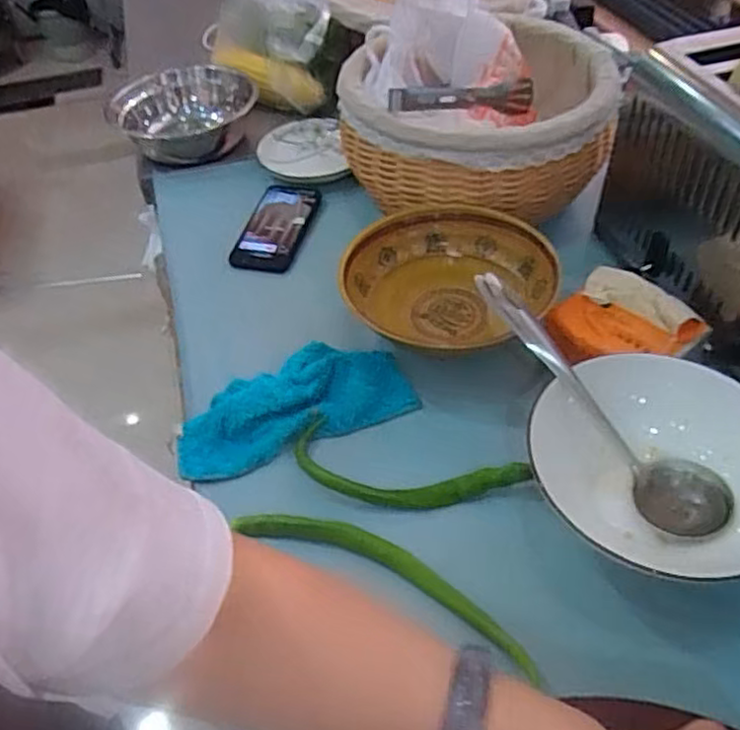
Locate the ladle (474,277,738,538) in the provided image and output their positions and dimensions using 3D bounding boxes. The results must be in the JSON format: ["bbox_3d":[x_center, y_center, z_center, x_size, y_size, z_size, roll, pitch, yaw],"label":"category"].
[{"bbox_3d":[0.180,0.029,0.567,0.063,0.054,0.268,-36,79,-25],"label":"ladle"}]

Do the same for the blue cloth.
[{"bbox_3d":[-0.075,0.030,0.639,0.221,0.039,0.102,-20,49,-13],"label":"blue cloth"}]

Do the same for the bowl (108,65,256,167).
[{"bbox_3d":[-0.272,-0.370,1.005,0.202,0.072,0.202,-2,48,3],"label":"bowl"}]

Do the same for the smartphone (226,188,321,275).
[{"bbox_3d":[-0.114,-0.173,0.837,0.075,0.009,0.147,9,49,12],"label":"smartphone"}]

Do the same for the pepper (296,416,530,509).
[{"bbox_3d":[0.028,0.093,0.583,0.199,0.021,0.069,14,50,17],"label":"pepper"}]

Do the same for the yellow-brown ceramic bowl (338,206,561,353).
[{"bbox_3d":[0.082,-0.085,0.700,0.205,0.063,0.174,8,49,12],"label":"yellow-brown ceramic bowl"}]

